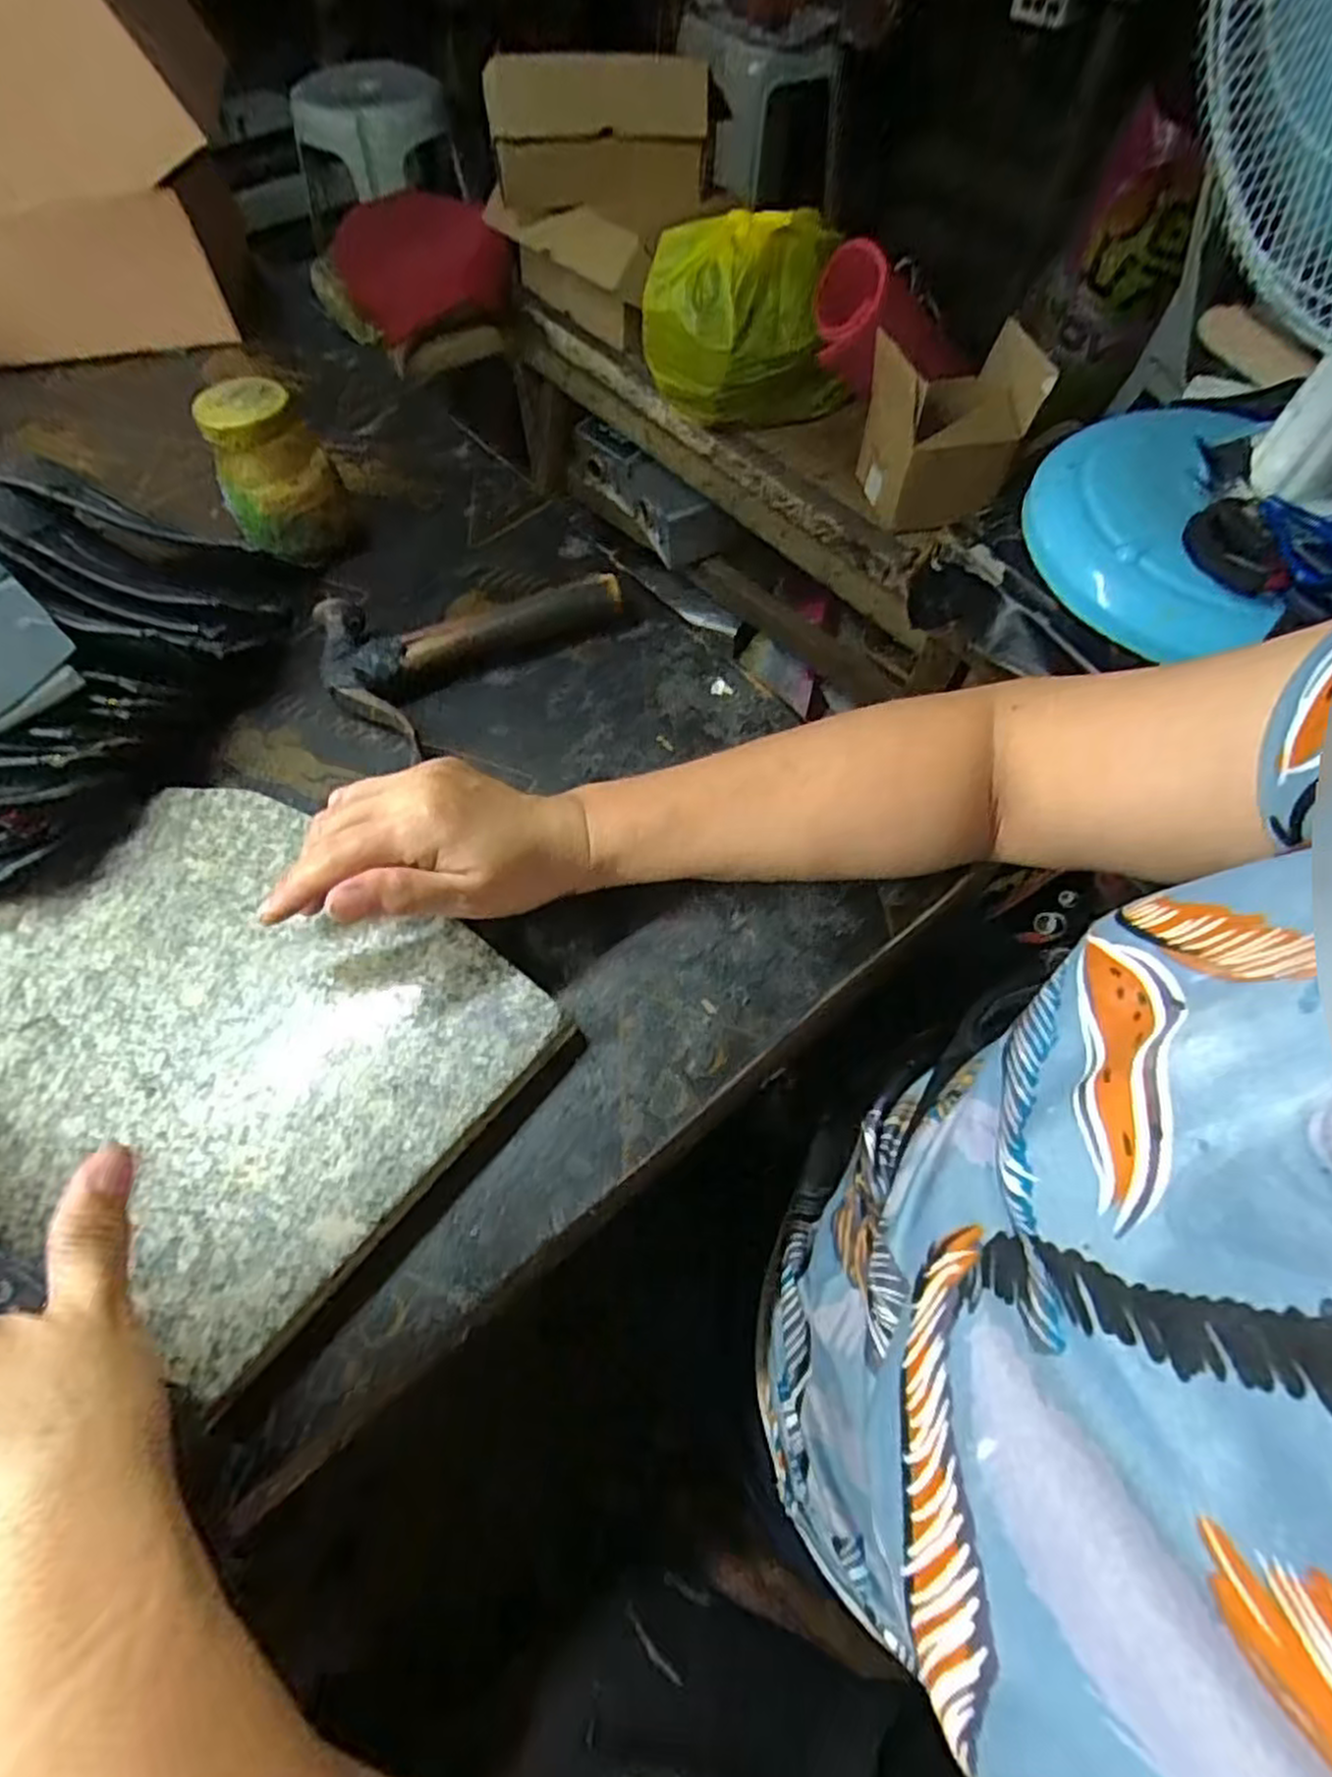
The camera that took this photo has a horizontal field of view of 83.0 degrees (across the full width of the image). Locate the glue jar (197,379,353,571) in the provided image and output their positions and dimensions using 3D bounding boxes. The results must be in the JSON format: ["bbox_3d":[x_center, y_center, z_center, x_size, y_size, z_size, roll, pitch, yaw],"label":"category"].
[{"bbox_3d":[-0.251,-0.265,0.487,0.066,0.091,0.066,-24,63,-12],"label":"glue jar"}]

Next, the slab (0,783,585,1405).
[{"bbox_3d":[-0.267,0.123,0.315,0.263,0.024,0.388,37,68,19],"label":"slab"}]

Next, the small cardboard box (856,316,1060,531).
[{"bbox_3d":[0.327,-0.531,0.882,0.183,0.167,0.097,-19,63,-10],"label":"small cardboard box"}]

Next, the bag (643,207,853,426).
[{"bbox_3d":[0.103,-0.704,0.944,0.257,0.192,0.164,5,61,4],"label":"bag"}]

